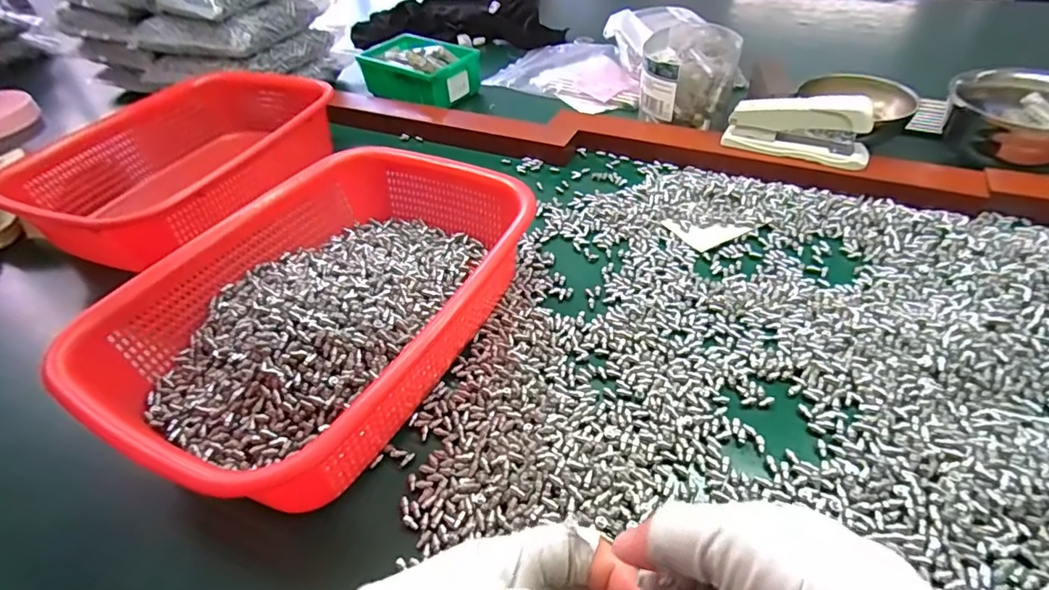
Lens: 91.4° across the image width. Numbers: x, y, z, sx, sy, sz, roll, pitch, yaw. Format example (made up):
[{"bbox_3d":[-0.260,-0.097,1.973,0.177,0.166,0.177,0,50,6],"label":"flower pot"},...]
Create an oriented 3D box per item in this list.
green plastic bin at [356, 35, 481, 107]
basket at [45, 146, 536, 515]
[{"bbox_3d":[-0.146,-0.308,0.702,0.165,0.054,0.112,31,55,32],"label":"green plastic bin"},{"bbox_3d":[-0.127,0.000,0.364,0.205,0.072,0.270,19,49,24],"label":"basket"}]

